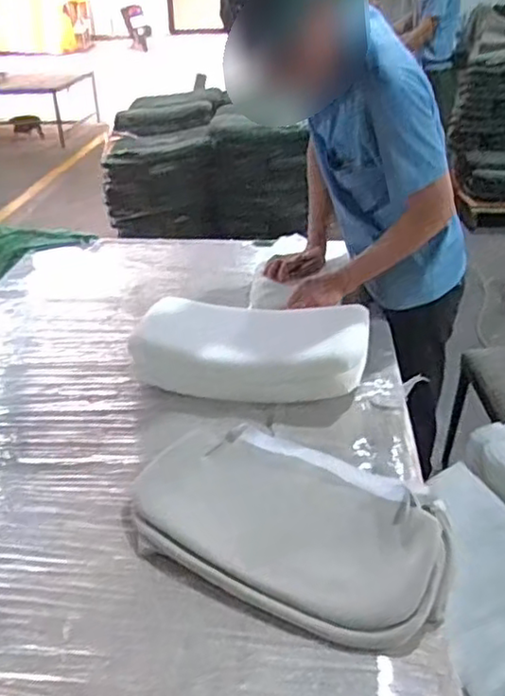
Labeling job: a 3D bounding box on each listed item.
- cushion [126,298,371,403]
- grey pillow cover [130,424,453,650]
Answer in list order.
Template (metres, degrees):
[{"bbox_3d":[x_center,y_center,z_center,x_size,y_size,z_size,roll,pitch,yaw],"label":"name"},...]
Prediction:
[{"bbox_3d":[-0.003,-0.004,1.304,0.446,0.152,0.190,5,30,11],"label":"cushion"},{"bbox_3d":[0.049,0.242,0.974,0.472,0.039,0.298,15,34,27],"label":"grey pillow cover"}]

